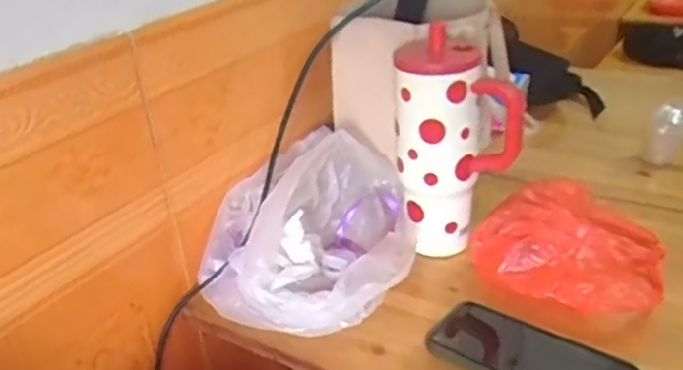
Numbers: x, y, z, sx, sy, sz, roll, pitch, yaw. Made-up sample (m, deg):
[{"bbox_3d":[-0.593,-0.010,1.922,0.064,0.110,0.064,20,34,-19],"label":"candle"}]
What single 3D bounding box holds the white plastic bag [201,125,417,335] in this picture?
[{"bbox_3d":[-0.029,0.036,0.679,0.209,0.106,0.282,3,29,14],"label":"white plastic bag"}]

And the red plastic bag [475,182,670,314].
[{"bbox_3d":[0.235,0.054,0.658,0.170,0.060,0.181,17,35,34],"label":"red plastic bag"}]

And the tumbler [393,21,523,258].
[{"bbox_3d":[0.111,-0.029,0.645,0.083,0.205,0.110,-18,31,-23],"label":"tumbler"}]

